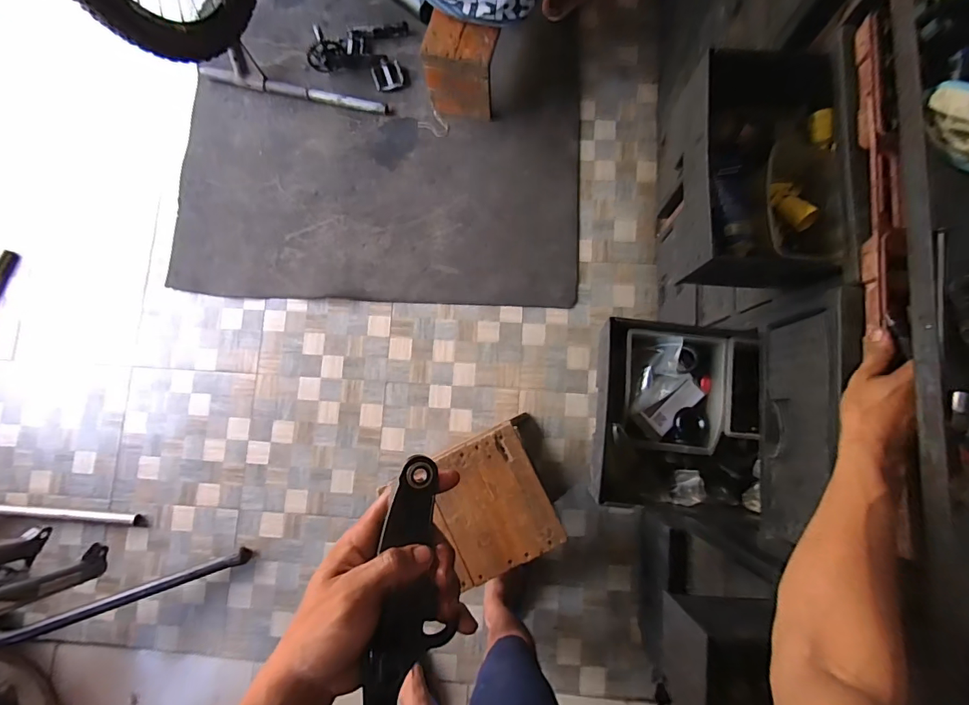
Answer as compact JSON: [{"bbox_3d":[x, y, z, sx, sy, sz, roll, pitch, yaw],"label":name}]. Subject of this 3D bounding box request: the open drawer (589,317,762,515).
[{"bbox_3d":[0.332,0.118,0.778,0.275,0.124,0.320,6,83,3],"label":"open drawer"}]

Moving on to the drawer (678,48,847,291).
[{"bbox_3d":[0.416,-0.271,0.667,0.235,0.138,0.322,2,83,3],"label":"drawer"}]

